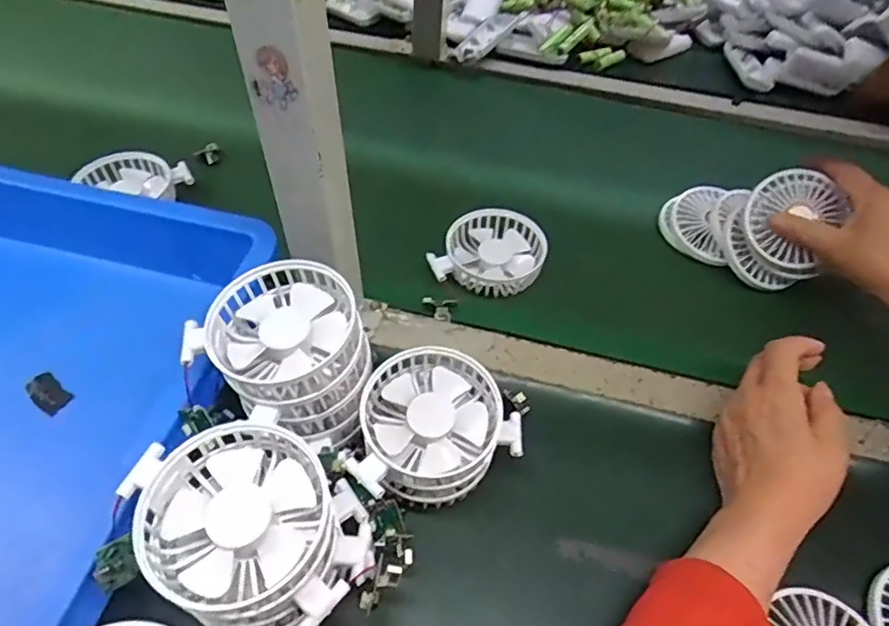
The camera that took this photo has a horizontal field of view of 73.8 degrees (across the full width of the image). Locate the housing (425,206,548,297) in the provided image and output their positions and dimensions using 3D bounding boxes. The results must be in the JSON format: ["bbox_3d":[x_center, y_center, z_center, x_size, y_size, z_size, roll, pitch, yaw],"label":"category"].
[{"bbox_3d":[0.044,-0.057,0.549,0.094,0.033,0.092,17,53,10],"label":"housing"}]

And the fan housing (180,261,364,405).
[{"bbox_3d":[-0.100,0.009,0.372,0.095,0.034,0.091,2,52,-2],"label":"fan housing"}]

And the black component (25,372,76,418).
[{"bbox_3d":[-0.303,0.061,0.453,0.034,0.008,0.021,33,57,20],"label":"black component"}]

